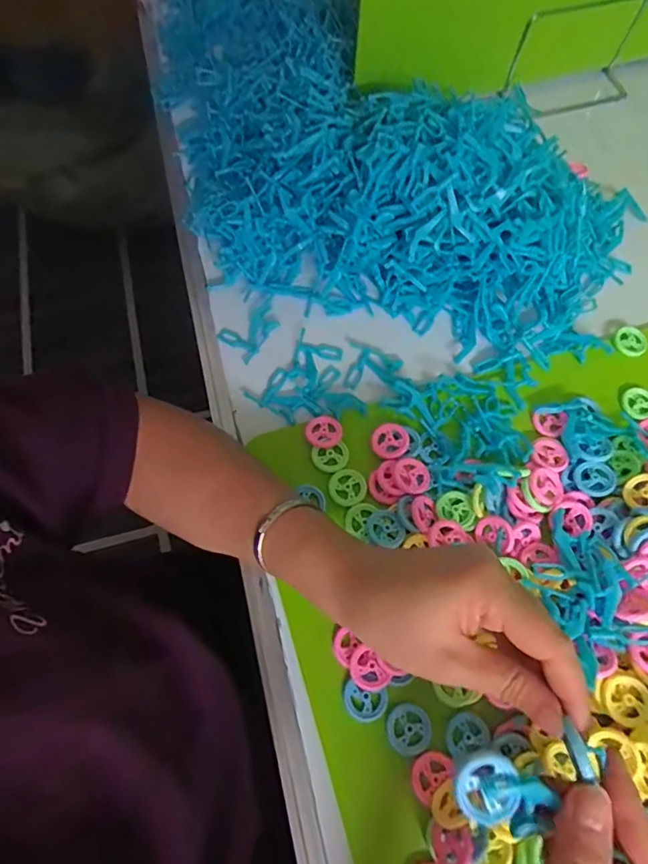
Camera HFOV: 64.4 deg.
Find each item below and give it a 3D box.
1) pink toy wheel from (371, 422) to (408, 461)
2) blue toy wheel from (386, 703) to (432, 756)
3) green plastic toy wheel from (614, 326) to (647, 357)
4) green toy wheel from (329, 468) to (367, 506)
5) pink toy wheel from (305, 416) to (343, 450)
[{"bbox_3d":[0.053,0.007,0.415,0.031,0.004,0.029,0,66,0],"label":"pink toy wheel"},{"bbox_3d":[0.056,0.195,0.337,0.029,0.004,0.029,0,66,0],"label":"blue toy wheel"},{"bbox_3d":[0.276,-0.081,0.464,0.026,0.011,0.028,0,66,0],"label":"green plastic toy wheel"},{"bbox_3d":[0.019,0.044,0.408,0.029,0.006,0.029,0,66,0],"label":"green toy wheel"},{"bbox_3d":[0.000,0.000,0.421,0.028,0.004,0.029,0,66,0],"label":"pink toy wheel"}]

